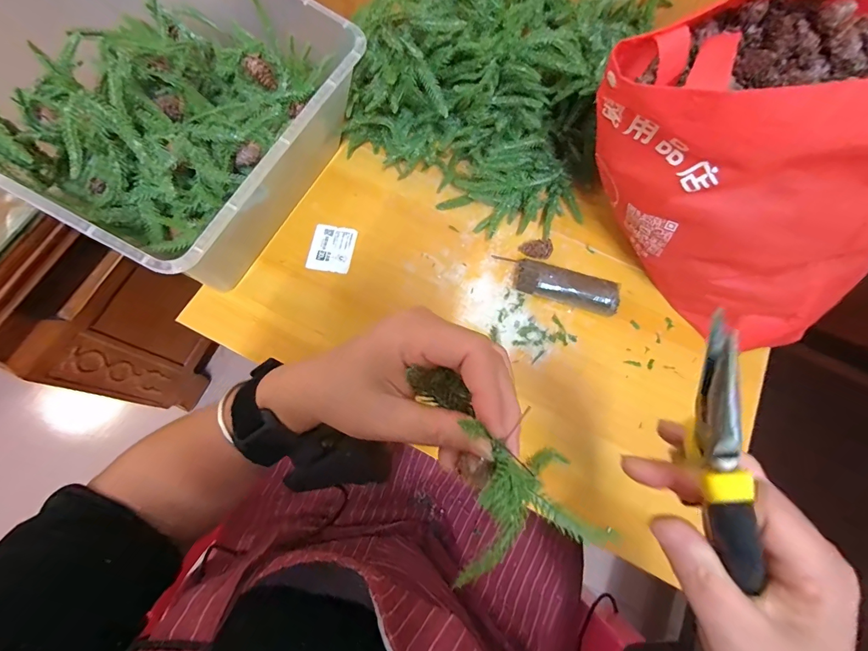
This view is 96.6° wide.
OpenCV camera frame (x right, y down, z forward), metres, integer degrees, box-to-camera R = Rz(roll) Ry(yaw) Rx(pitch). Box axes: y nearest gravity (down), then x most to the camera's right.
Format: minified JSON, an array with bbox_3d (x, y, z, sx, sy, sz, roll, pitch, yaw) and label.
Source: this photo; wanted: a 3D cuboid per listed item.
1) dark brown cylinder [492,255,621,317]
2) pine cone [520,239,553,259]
[{"bbox_3d":[0.137,-0.047,0.431,0.131,0.031,0.041,16,72,4],"label":"dark brown cylinder"},{"bbox_3d":[0.118,-0.087,0.445,0.035,0.022,0.018,13,71,3],"label":"pine cone"}]

